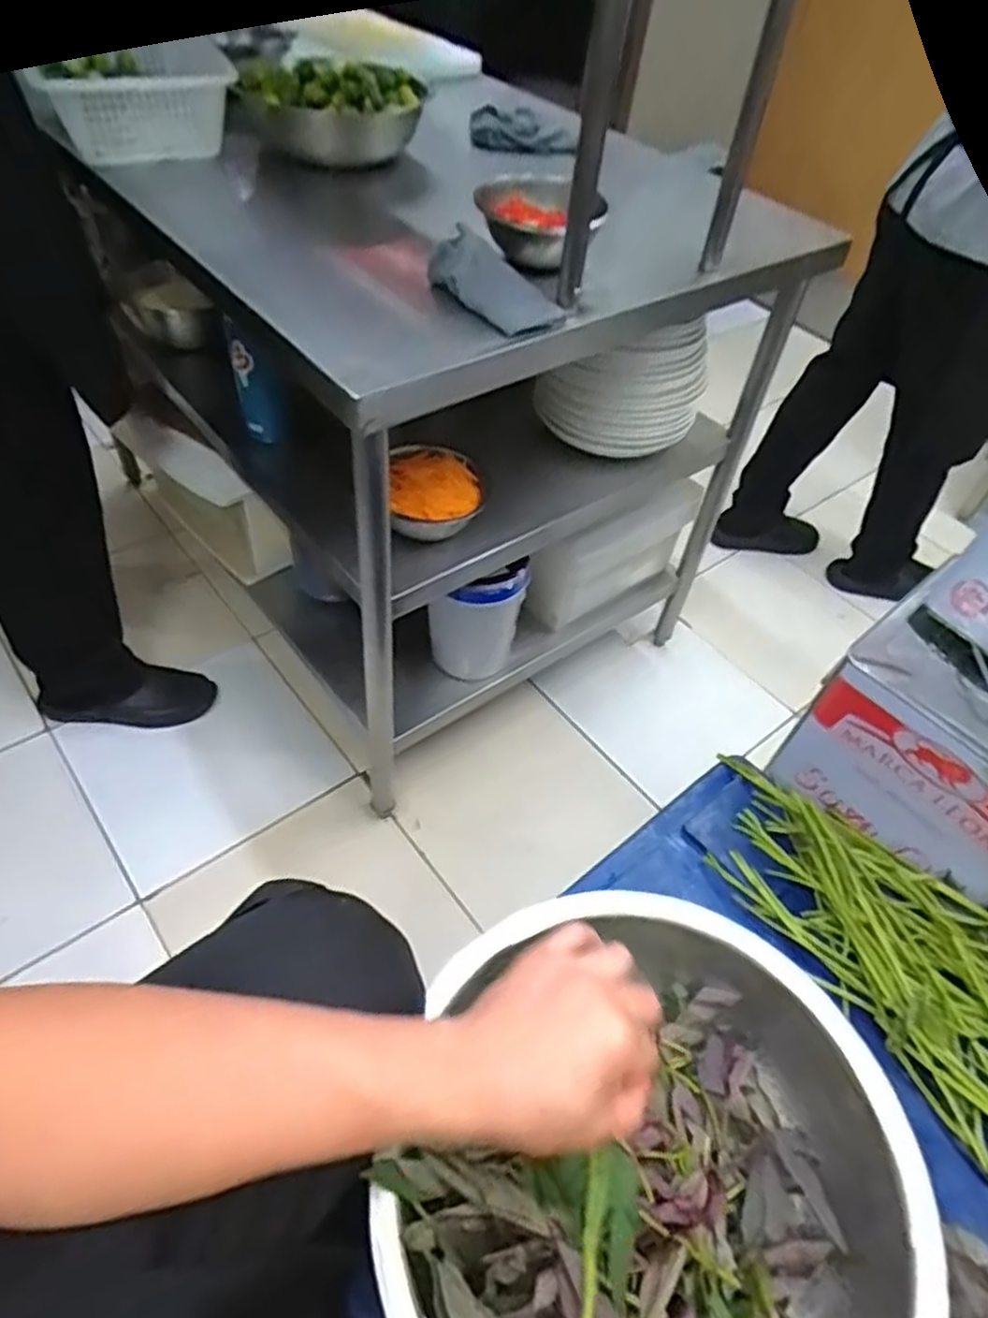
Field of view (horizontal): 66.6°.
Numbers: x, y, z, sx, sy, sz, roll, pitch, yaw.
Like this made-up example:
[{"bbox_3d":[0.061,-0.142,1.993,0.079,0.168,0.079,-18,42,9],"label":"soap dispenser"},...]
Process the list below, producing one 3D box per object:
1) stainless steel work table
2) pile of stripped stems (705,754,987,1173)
[{"bbox_3d":[-0.092,-0.416,1.298,0.771,0.830,0.783,-30,59,-28],"label":"stainless steel work table"},{"bbox_3d":[0.378,0.259,0.673,0.180,0.047,0.413,-25,57,-25],"label":"pile of stripped stems"}]

